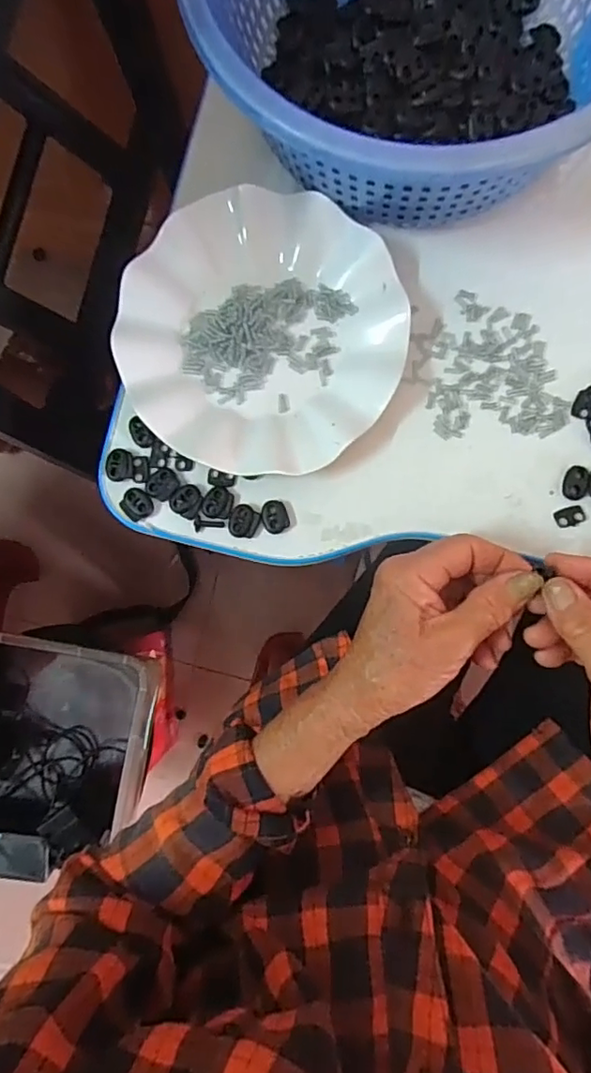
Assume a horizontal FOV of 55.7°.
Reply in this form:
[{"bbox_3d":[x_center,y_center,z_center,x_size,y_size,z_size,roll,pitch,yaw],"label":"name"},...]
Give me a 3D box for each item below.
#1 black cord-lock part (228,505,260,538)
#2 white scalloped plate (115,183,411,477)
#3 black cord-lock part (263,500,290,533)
[{"bbox_3d":[-0.034,-0.010,0.361,0.019,0.004,0.020,0,86,2],"label":"black cord-lock part"},{"bbox_3d":[-0.023,-0.131,0.363,0.178,0.020,0.176,0,86,2],"label":"white scalloped plate"},{"bbox_3d":[-0.013,-0.013,0.361,0.017,0.004,0.021,-19,85,0],"label":"black cord-lock part"}]

